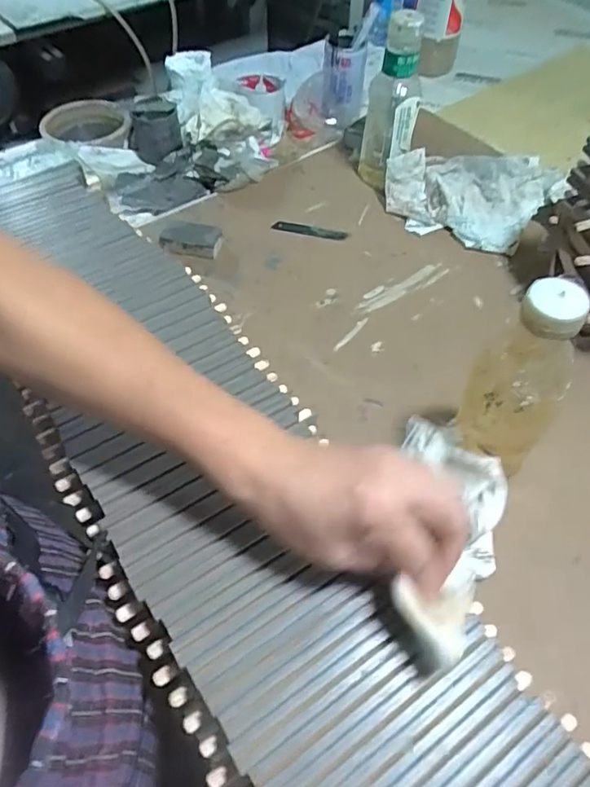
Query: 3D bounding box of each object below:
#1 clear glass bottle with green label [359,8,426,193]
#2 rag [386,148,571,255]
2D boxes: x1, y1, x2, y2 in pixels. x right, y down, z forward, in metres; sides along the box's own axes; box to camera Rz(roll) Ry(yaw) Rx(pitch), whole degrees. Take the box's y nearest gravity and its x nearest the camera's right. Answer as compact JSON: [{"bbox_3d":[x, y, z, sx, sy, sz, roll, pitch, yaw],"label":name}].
[{"bbox_3d":[0.121,-0.356,0.694,0.063,0.207,0.065,6,54,4],"label":"clear glass bottle with green label"},{"bbox_3d":[0.245,-0.277,0.732,0.189,0.056,0.217,37,61,23],"label":"rag"}]

